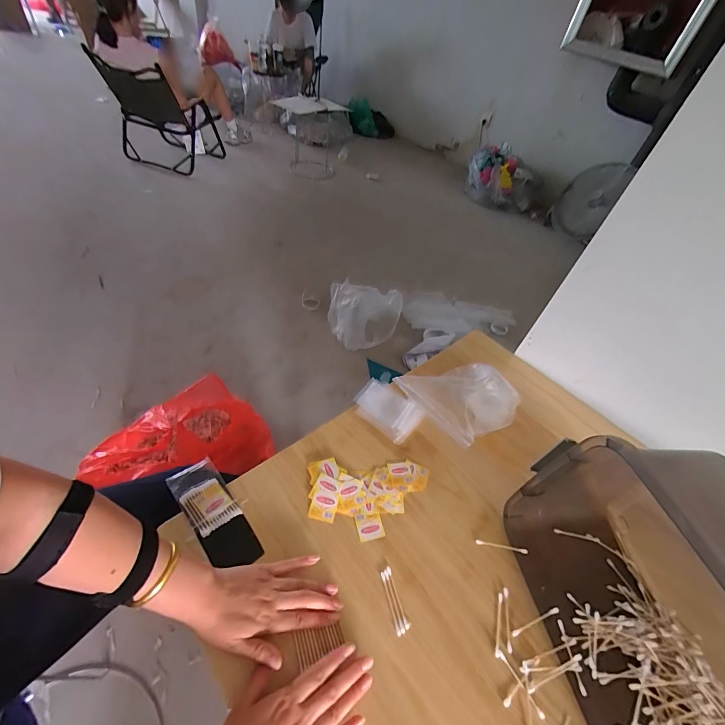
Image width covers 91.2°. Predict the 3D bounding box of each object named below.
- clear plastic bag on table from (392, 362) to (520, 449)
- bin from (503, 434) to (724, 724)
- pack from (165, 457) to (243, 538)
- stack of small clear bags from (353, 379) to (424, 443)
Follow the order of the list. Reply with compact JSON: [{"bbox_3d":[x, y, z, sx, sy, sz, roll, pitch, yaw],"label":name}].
[{"bbox_3d":[0.191,0.057,0.664,0.209,0.064,0.176,-21,55,-28],"label":"clear plastic bag on table"},{"bbox_3d":[0.391,0.285,0.397,0.265,0.243,0.406,-1,48,-12],"label":"bin"},{"bbox_3d":[-0.237,0.198,0.530,0.065,0.011,0.114,-30,60,-33],"label":"pack"},{"bbox_3d":[0.046,0.086,0.668,0.124,0.027,0.087,39,58,24],"label":"stack of small clear bags"}]

